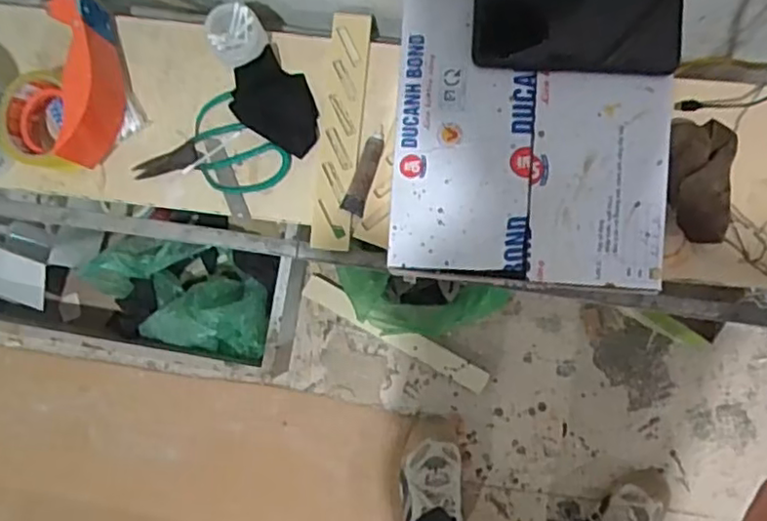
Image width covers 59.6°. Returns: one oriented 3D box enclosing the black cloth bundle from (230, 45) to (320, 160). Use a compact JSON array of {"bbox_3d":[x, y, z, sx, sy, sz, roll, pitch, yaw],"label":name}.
[{"bbox_3d":[-0.108,-0.164,0.701,0.098,0.030,0.078,32,89,6],"label":"black cloth bundle"}]

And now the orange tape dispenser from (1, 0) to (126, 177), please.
[{"bbox_3d":[-0.315,-0.176,0.685,0.099,0.066,0.177,29,88,4],"label":"orange tape dispenser"}]

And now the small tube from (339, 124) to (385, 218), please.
[{"bbox_3d":[-0.019,-0.095,0.700,0.022,0.016,0.096,17,87,4],"label":"small tube"}]

